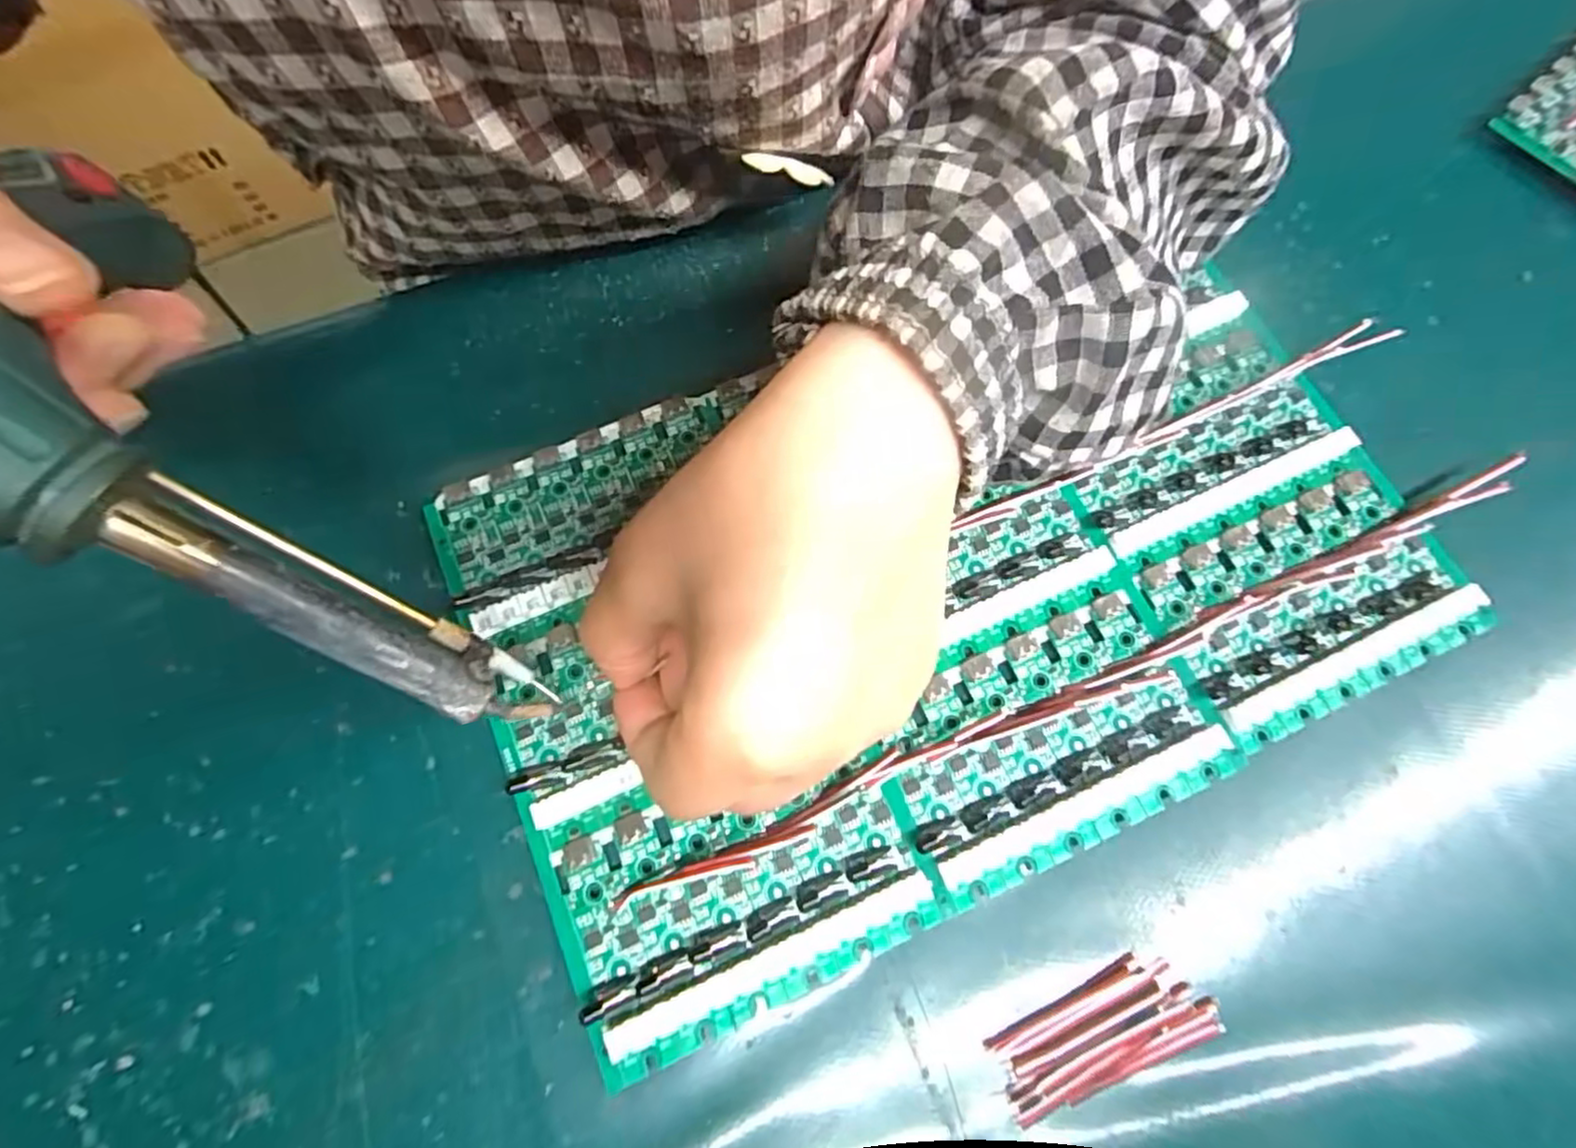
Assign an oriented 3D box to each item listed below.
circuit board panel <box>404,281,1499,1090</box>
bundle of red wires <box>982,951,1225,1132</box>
[{"bbox_3d":[0.049,-0.005,0.226,0.299,0.009,0.183,-24,73,-8],"label":"circuit board panel"},{"bbox_3d":[0.086,0.125,0.186,0.060,0.006,0.025,-20,73,-6],"label":"bundle of red wires"}]

